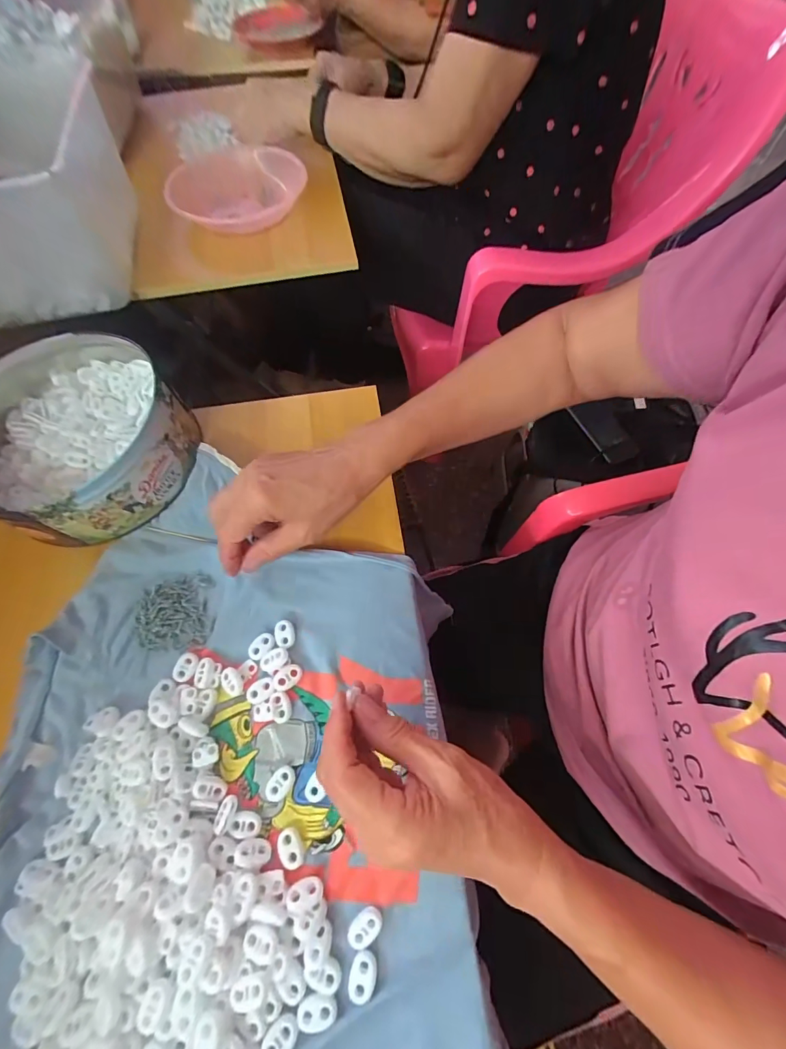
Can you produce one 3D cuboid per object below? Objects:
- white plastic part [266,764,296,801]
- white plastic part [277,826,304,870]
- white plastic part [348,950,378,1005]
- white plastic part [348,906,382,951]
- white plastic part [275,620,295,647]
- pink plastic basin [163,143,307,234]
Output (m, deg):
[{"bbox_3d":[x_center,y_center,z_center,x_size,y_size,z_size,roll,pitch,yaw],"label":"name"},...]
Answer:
[{"bbox_3d":[-0.079,0.181,0.285,0.015,0.004,0.023,30,67,14],"label":"white plastic part"},{"bbox_3d":[-0.068,0.213,0.268,0.014,0.004,0.023,-23,66,-11],"label":"white plastic part"},{"bbox_3d":[-0.018,0.266,0.239,0.015,0.004,0.022,13,64,6],"label":"white plastic part"},{"bbox_3d":[-0.017,0.246,0.248,0.015,0.006,0.022,39,69,17],"label":"white plastic part"},{"bbox_3d":[-0.087,0.088,0.328,0.015,0.005,0.022,-10,64,-5],"label":"white plastic part"},{"bbox_3d":[-0.226,-0.468,0.581,0.189,0.049,0.163,-5,64,-1],"label":"pink plastic basin"}]

